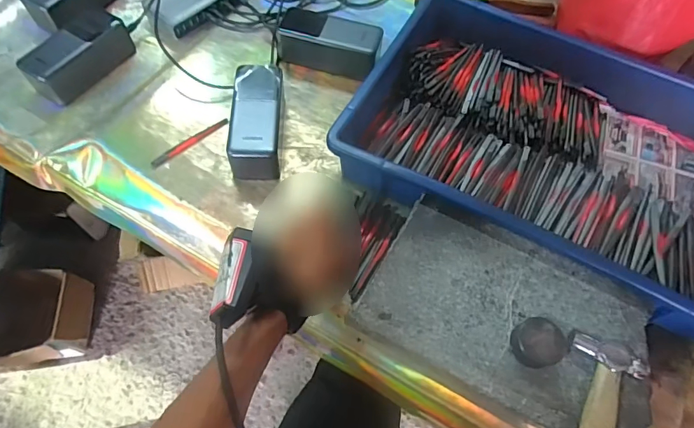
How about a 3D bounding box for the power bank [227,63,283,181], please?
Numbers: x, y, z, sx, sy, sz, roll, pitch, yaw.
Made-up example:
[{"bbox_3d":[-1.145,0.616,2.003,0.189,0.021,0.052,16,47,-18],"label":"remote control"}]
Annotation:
[{"bbox_3d":[-0.101,-0.103,0.506,0.054,0.053,0.133,0,65,-1],"label":"power bank"}]

